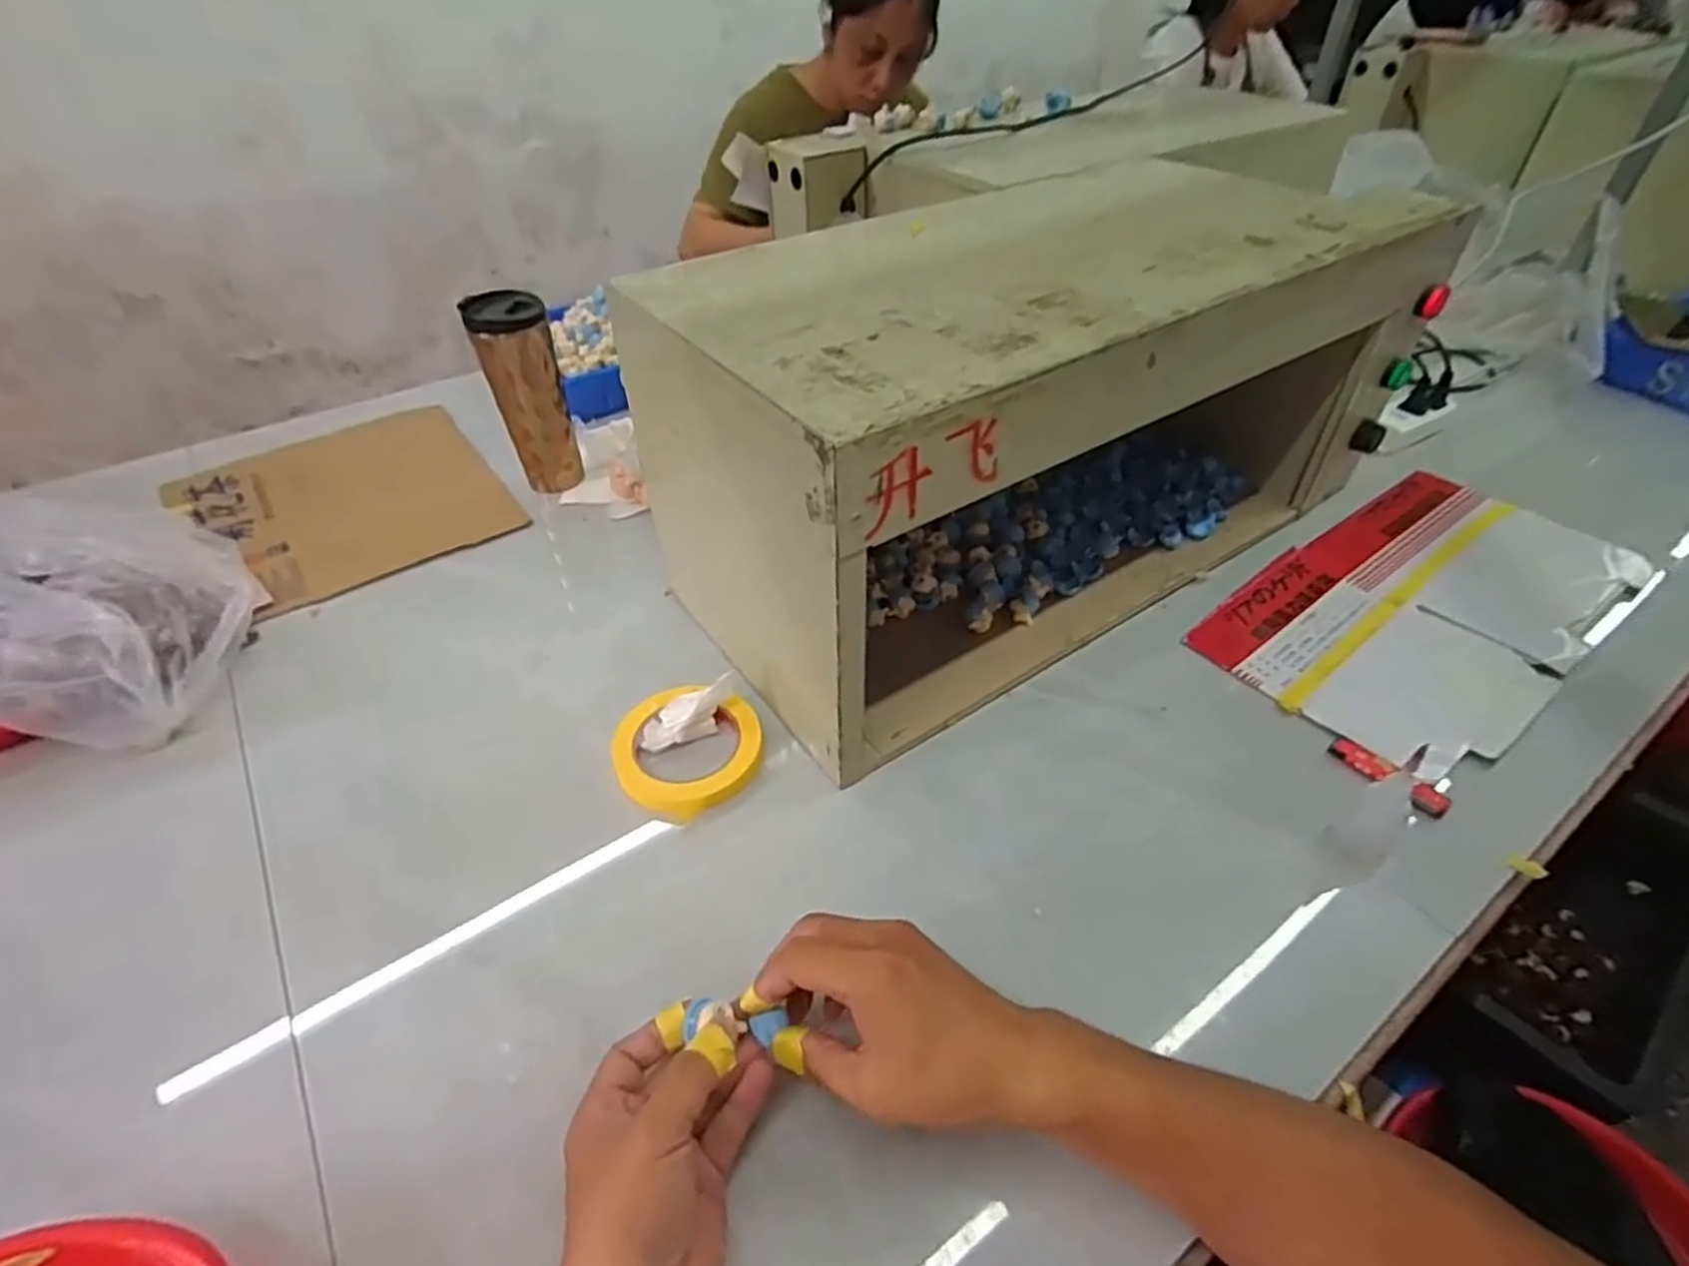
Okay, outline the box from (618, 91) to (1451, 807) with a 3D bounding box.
[{"bbox_3d":[0.147,-0.206,0.696,0.608,0.281,0.344,-27,50,-24],"label":"box"}]

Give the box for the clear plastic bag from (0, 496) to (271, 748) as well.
[{"bbox_3d":[-0.633,-0.025,0.603,0.293,0.186,0.188,5,45,7],"label":"clear plastic bag"}]

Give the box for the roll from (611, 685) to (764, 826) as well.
[{"bbox_3d":[-0.118,0.085,0.591,0.105,0.024,0.110,-1,44,1],"label":"roll"}]

